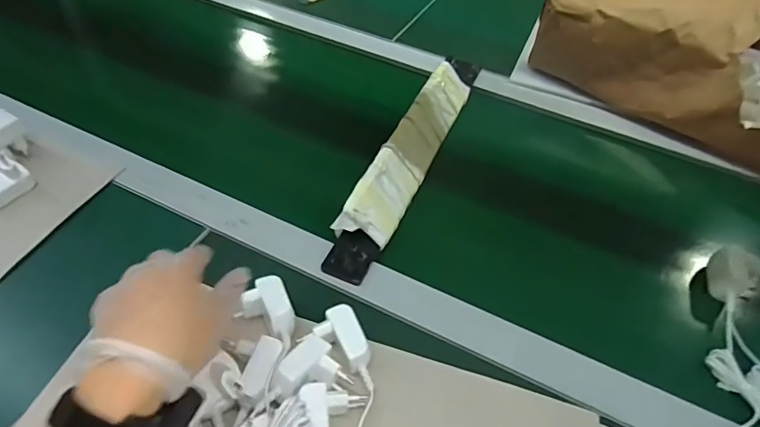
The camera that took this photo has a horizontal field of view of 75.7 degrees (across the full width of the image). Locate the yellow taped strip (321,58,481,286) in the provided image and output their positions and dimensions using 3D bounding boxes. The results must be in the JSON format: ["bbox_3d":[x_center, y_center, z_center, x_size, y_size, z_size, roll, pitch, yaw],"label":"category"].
[{"bbox_3d":[0.051,-0.102,0.674,0.061,0.051,0.474,19,50,14],"label":"yellow taped strip"}]

